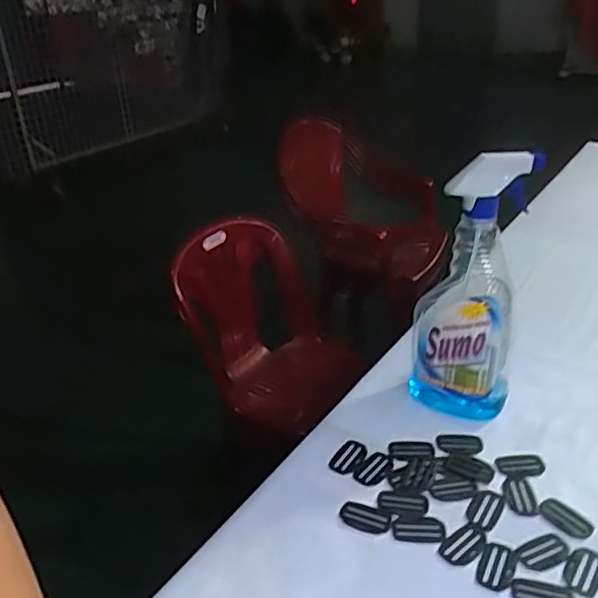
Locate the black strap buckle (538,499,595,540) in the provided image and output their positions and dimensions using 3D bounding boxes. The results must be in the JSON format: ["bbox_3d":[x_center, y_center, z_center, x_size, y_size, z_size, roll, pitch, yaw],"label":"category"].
[{"bbox_3d":[0.239,0.197,0.568,0.029,0.004,0.048,-18,31,-29],"label":"black strap buckle"}]

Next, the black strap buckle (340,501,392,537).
[{"bbox_3d":[0.061,0.198,0.573,0.046,0.006,0.026,9,29,20],"label":"black strap buckle"}]

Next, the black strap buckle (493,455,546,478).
[{"bbox_3d":[0.219,0.164,0.626,0.048,0.004,0.029,0,27,3],"label":"black strap buckle"}]

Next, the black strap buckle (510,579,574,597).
[{"bbox_3d":[0.193,0.236,0.500,0.047,0.004,0.025,6,28,14],"label":"black strap buckle"}]

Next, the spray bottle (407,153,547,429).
[{"bbox_3d":[0.174,-0.002,0.662,0.105,0.263,0.066,6,28,14],"label":"spray bottle"}]

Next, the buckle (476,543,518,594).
[{"bbox_3d":[0.164,0.221,0.524,0.028,0.004,0.045,14,31,28],"label":"buckle"}]

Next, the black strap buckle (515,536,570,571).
[{"bbox_3d":[0.208,0.216,0.534,0.051,0.005,0.026,-13,29,-21],"label":"black strap buckle"}]

